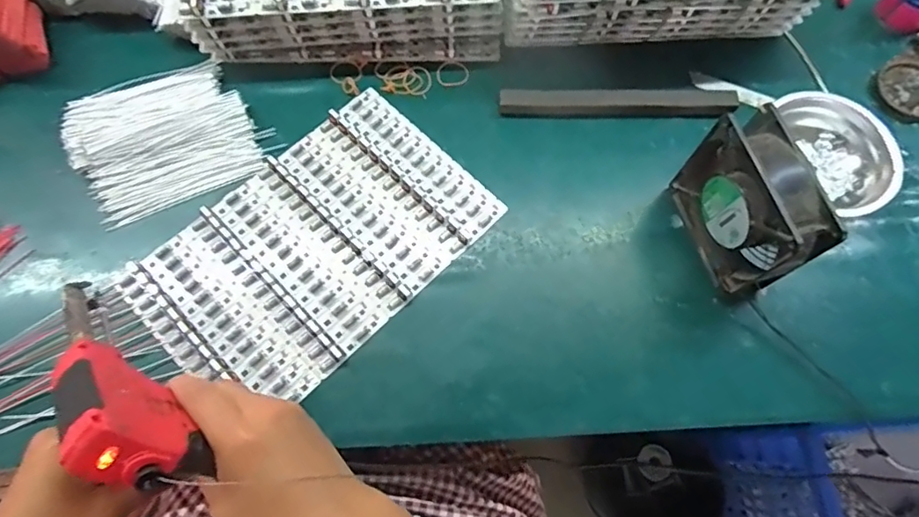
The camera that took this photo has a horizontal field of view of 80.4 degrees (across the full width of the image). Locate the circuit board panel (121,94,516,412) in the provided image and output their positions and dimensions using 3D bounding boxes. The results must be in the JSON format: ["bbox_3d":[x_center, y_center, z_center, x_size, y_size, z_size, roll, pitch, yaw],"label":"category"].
[{"bbox_3d":[-0.128,-0.013,0.490,0.292,0.013,0.190,-43,78,-14],"label":"circuit board panel"}]

